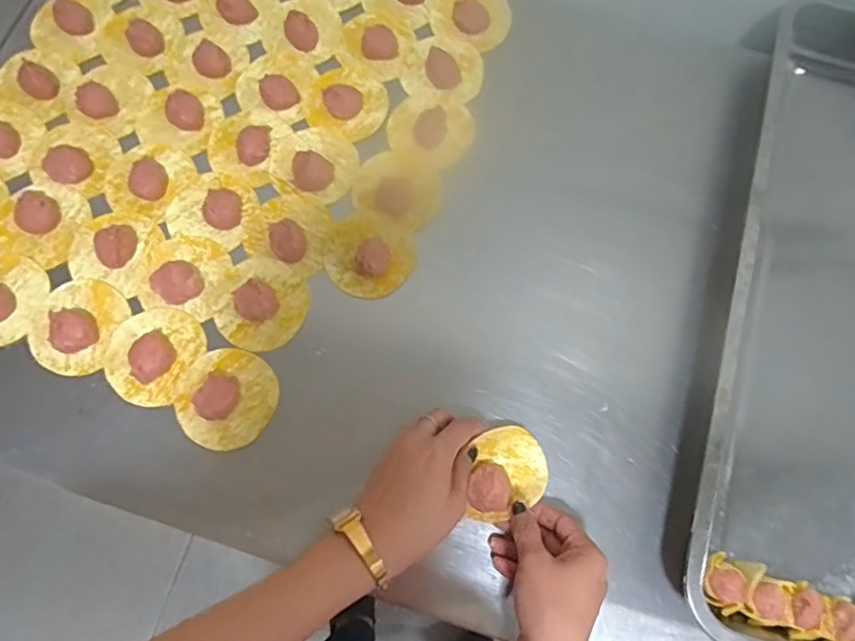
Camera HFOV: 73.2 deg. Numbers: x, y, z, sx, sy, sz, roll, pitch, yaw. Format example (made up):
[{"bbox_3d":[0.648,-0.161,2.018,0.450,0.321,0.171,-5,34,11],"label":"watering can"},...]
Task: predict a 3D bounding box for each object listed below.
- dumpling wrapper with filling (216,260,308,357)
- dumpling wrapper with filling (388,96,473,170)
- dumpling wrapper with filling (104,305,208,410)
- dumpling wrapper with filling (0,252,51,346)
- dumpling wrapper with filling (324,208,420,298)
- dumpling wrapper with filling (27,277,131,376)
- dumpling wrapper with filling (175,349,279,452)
[{"bbox_3d":[-0.145,-0.016,0.504,0.074,0.021,0.082,11,75,1],"label":"dumpling wrapper with filling"},{"bbox_3d":[0.003,-0.188,0.571,0.079,0.012,0.072,23,76,4],"label":"dumpling wrapper with filling"},{"bbox_3d":[-0.235,0.026,0.485,0.073,0.021,0.084,25,76,5],"label":"dumpling wrapper with filling"},{"bbox_3d":[-0.377,-0.022,0.495,0.082,0.020,0.081,27,76,5],"label":"dumpling wrapper with filling"},{"bbox_3d":[-0.053,-0.063,0.515,0.079,0.026,0.078,30,76,6],"label":"dumpling wrapper with filling"},{"bbox_3d":[-0.302,0.002,0.489,0.067,0.021,0.083,16,75,2],"label":"dumpling wrapper with filling"},{"bbox_3d":[-0.169,0.063,0.477,0.078,0.023,0.081,0,75,-2],"label":"dumpling wrapper with filling"}]

